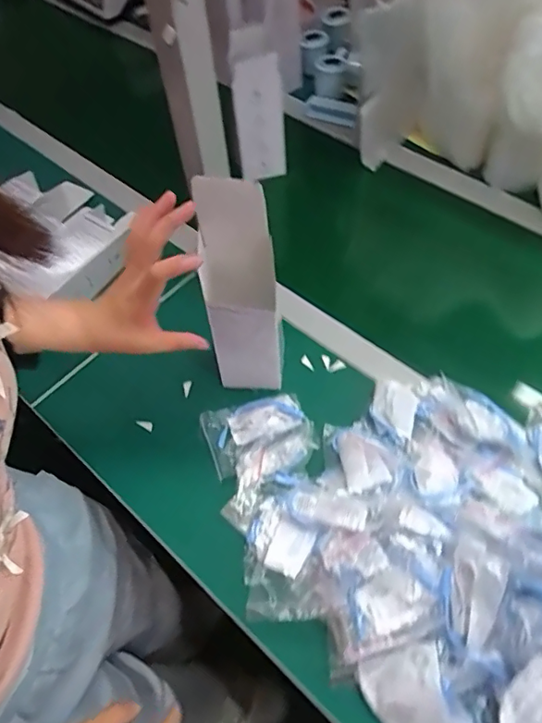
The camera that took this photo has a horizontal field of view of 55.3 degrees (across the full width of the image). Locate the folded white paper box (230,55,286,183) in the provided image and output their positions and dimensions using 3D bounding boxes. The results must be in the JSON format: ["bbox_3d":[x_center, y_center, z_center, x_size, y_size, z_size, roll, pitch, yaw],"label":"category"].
[{"bbox_3d":[-0.017,-0.348,0.758,0.069,0.188,0.022,-11,58,-3],"label":"folded white paper box"}]

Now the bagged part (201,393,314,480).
[{"bbox_3d":[-0.014,0.085,0.583,0.117,0.016,0.092,-13,58,-4],"label":"bagged part"}]

